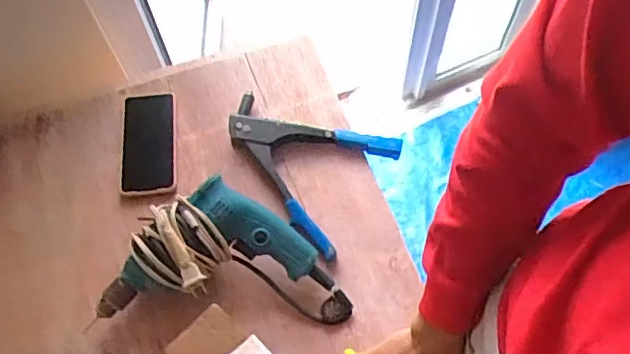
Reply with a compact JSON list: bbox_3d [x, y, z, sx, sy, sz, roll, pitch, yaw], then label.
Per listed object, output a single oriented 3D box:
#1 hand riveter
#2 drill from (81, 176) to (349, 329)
[{"bbox_3d":[-0.028,-0.027,0.808,0.230,0.044,0.204,28,68,14],"label":"hand riveter"},{"bbox_3d":[-0.111,0.091,0.719,0.300,0.097,0.162,-2,64,1],"label":"drill"}]

